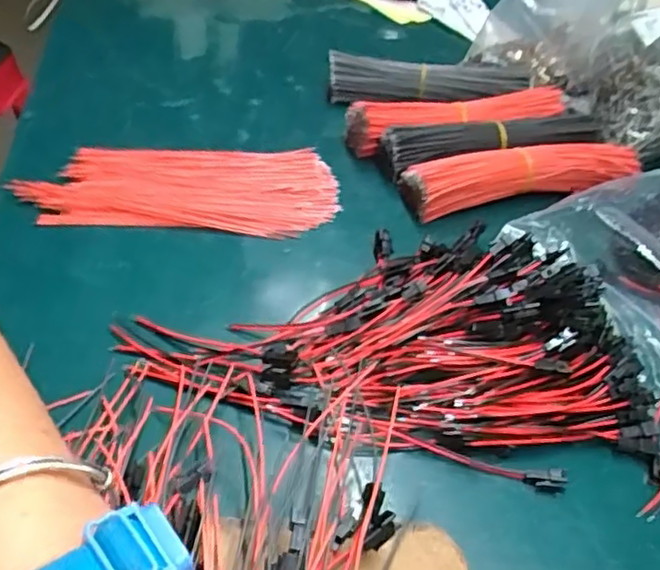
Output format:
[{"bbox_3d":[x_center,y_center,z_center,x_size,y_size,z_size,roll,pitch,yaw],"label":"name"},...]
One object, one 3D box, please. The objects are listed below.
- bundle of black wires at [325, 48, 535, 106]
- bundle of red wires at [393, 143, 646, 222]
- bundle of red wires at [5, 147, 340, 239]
[{"bbox_3d":[0.085,-0.181,0.600,0.171,0.031,0.038,0,41,-7],"label":"bundle of black wires"},{"bbox_3d":[0.140,-0.081,0.497,0.175,0.028,0.042,-8,42,-15],"label":"bundle of red wires"},{"bbox_3d":[-0.098,-0.070,0.472,0.206,0.016,0.090,-1,41,-7],"label":"bundle of red wires"}]

